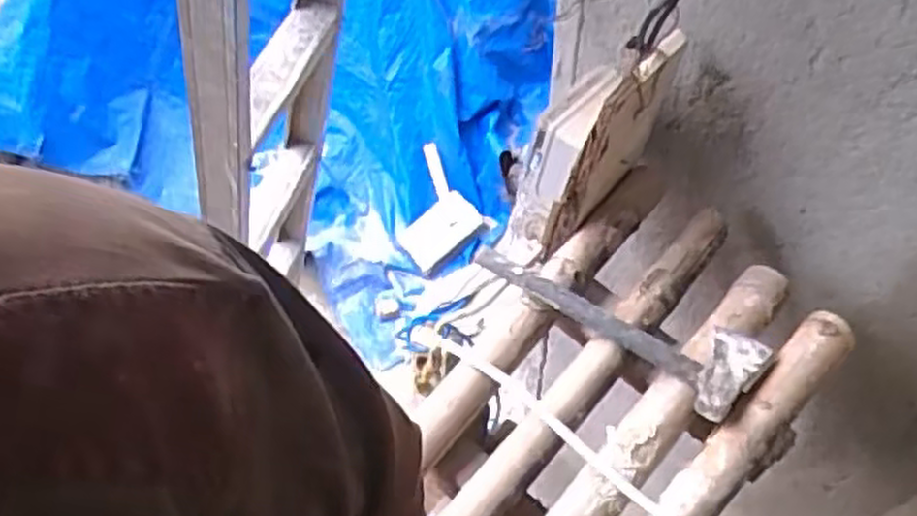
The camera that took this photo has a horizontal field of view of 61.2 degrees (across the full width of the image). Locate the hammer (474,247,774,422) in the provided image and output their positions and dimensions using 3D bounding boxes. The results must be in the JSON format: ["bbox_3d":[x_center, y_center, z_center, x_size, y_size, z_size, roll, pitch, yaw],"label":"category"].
[{"bbox_3d":[0.156,0.050,0.760,0.277,0.042,0.096,35,66,22],"label":"hammer"}]

